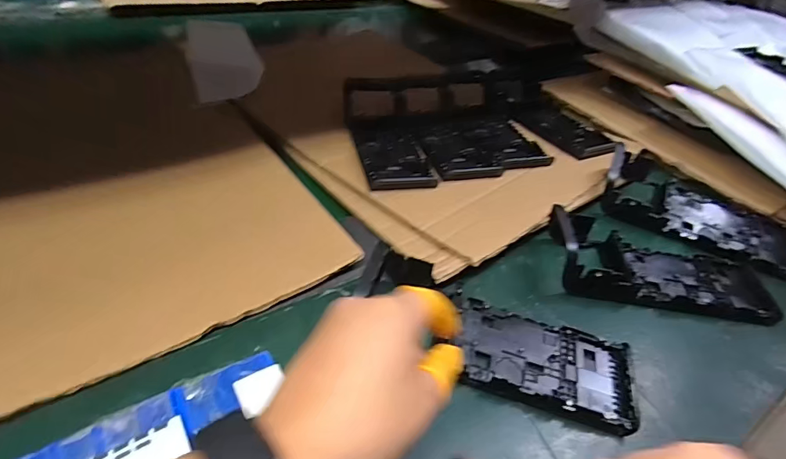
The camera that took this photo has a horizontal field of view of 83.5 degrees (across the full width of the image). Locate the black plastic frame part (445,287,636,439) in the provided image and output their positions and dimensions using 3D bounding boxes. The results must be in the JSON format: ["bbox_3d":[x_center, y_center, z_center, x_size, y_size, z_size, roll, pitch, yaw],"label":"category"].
[{"bbox_3d":[0.110,0.102,0.340,0.143,0.013,0.081,16,41,11],"label":"black plastic frame part"}]

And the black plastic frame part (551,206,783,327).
[{"bbox_3d":[0.255,0.028,0.414,0.218,0.053,0.084,8,40,1],"label":"black plastic frame part"}]

